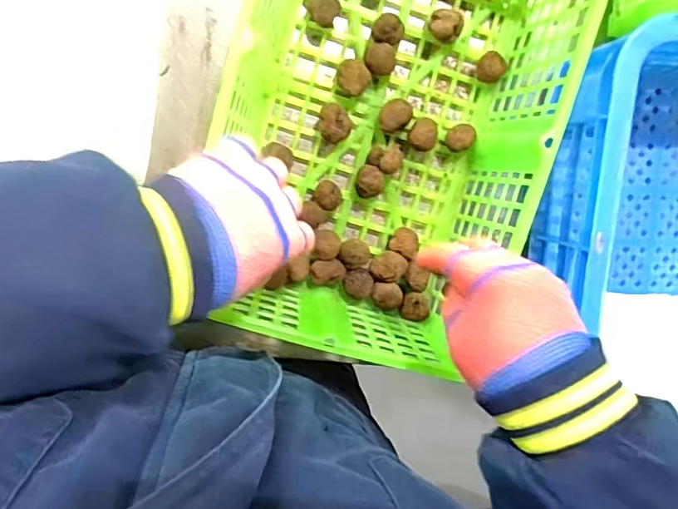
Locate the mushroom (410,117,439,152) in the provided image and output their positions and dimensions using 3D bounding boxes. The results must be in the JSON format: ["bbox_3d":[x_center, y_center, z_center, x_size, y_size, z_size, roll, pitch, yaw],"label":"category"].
[{"bbox_3d":[0.067,-0.097,0.410,0.023,0.024,0.025,-1,98,-6],"label":"mushroom"}]

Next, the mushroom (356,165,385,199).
[{"bbox_3d":[0.024,-0.059,0.408,0.021,0.024,0.026,0,98,-6],"label":"mushroom"}]

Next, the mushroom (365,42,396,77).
[{"bbox_3d":[0.032,-0.153,0.395,0.024,0.018,0.022,4,97,-7],"label":"mushroom"}]

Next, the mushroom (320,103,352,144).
[{"bbox_3d":[-0.004,-0.104,0.398,0.025,0.021,0.028,-34,100,-1],"label":"mushroom"}]

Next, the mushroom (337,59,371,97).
[{"bbox_3d":[0.011,-0.136,0.392,0.025,0.028,0.025,-1,98,-6],"label":"mushroom"}]

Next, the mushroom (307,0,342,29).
[{"bbox_3d":[-0.012,-0.188,0.387,0.026,0.020,0.023,16,96,-8],"label":"mushroom"}]

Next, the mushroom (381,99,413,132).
[{"bbox_3d":[0.044,-0.110,0.401,0.026,0.025,0.022,-29,100,-2],"label":"mushroom"}]

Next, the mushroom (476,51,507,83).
[{"bbox_3d":[0.121,-0.149,0.400,0.021,0.022,0.022,-1,98,-6],"label":"mushroom"}]

